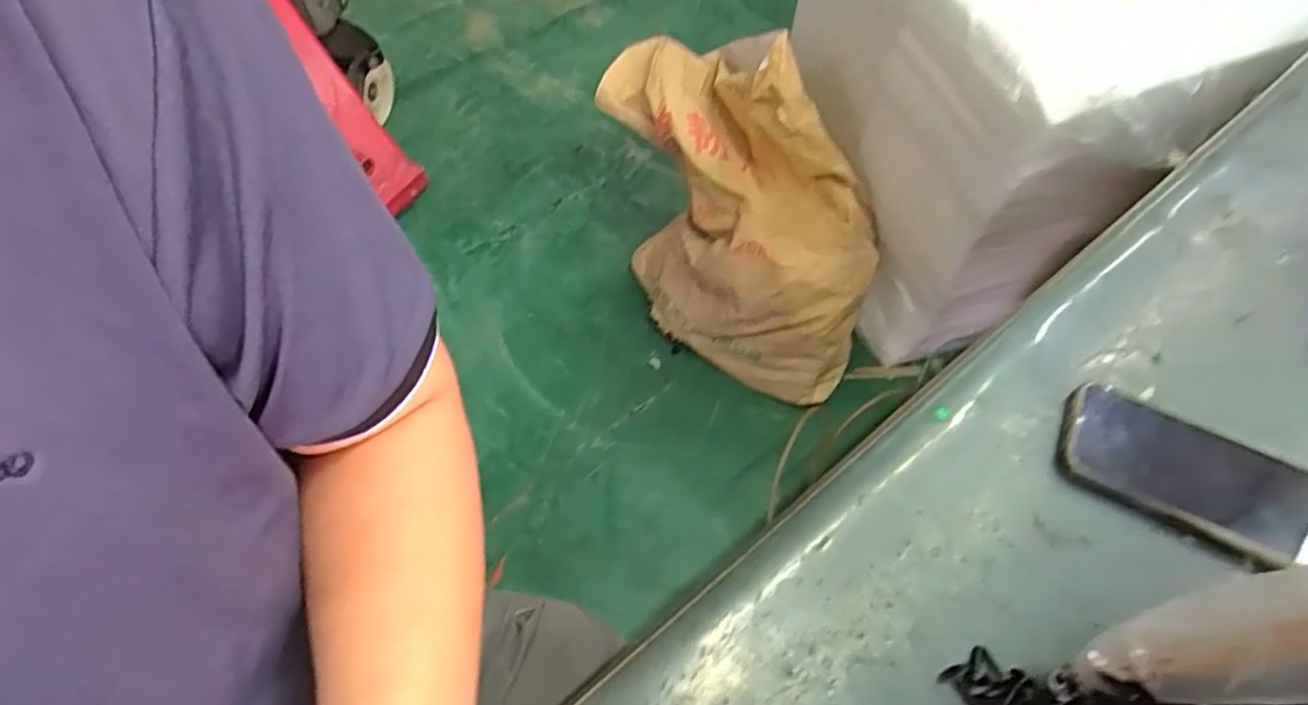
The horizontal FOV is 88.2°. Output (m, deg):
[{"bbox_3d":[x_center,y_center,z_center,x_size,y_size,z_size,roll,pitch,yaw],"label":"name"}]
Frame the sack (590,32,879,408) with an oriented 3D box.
[{"bbox_3d":[0.152,-0.244,1.206,0.582,0.433,0.311,37,64,17],"label":"sack"}]

